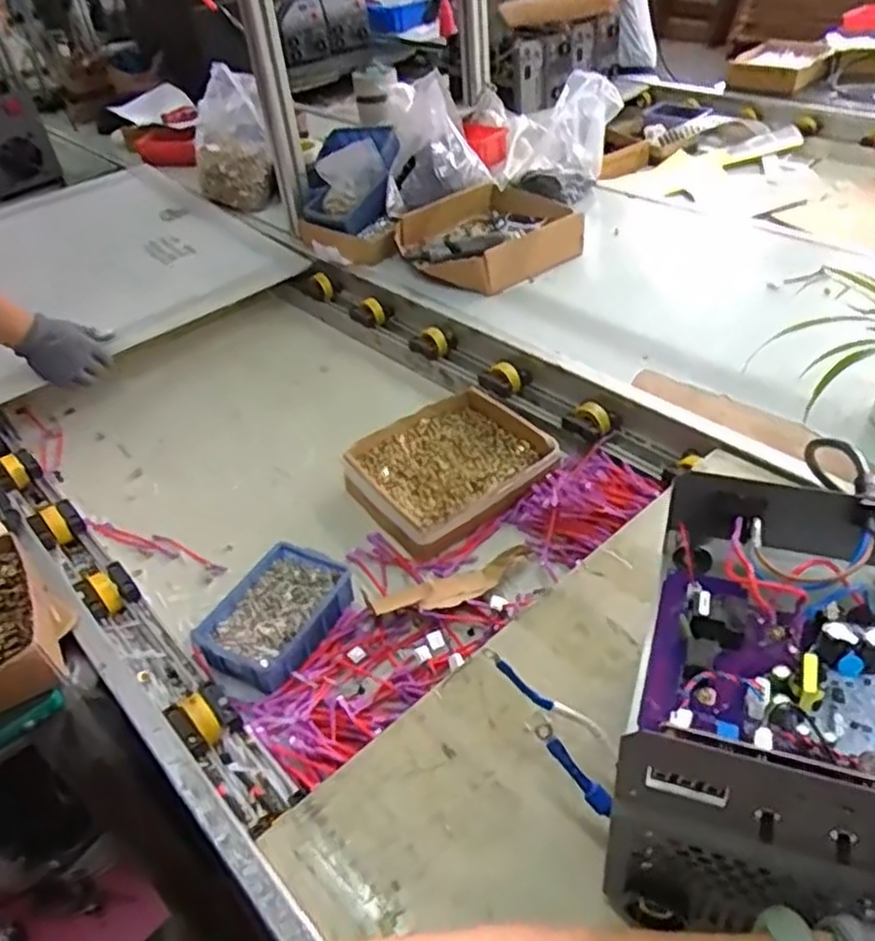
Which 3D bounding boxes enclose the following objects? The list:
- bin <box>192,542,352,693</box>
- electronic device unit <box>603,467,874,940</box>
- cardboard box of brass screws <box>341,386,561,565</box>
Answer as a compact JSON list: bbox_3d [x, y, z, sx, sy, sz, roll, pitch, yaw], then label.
[{"bbox_3d":[-0.164,0.149,0.766,0.108,0.043,0.155,19,47,27],"label":"bin"},{"bbox_3d":[0.200,0.140,0.456,0.144,0.151,0.221,10,44,19],"label":"electronic device unit"},{"bbox_3d":[0.014,-0.007,0.931,0.230,0.048,0.203,-26,44,-21],"label":"cardboard box of brass screws"}]

